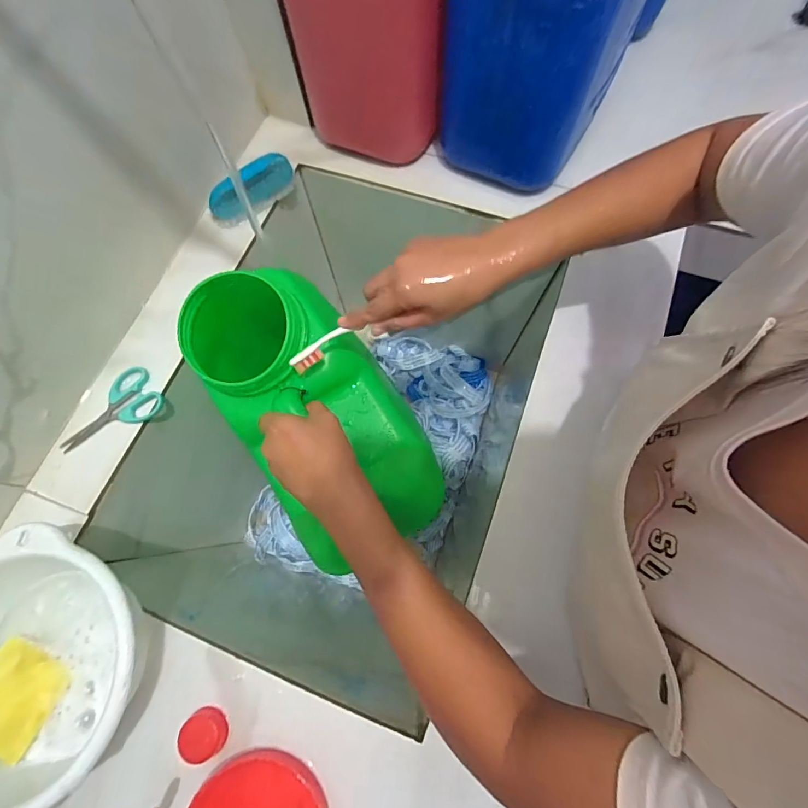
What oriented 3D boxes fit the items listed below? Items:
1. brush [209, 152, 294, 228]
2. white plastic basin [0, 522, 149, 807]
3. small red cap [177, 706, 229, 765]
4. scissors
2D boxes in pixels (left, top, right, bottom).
[{"bbox_3d":[-0.203,-0.285,0.567,0.120,0.040,0.039,-40,74,-10],"label":"brush"},{"bbox_3d":[-0.316,0.230,0.375,0.188,0.075,0.188,-1,71,2],"label":"white plastic basin"},{"bbox_3d":[-0.183,0.302,0.393,0.039,0.021,0.039,-1,71,2],"label":"small red cap"},{"bbox_3d":[-0.346,0.009,0.499,0.120,0.012,0.064,-30,73,-7],"label":"scissors"}]

